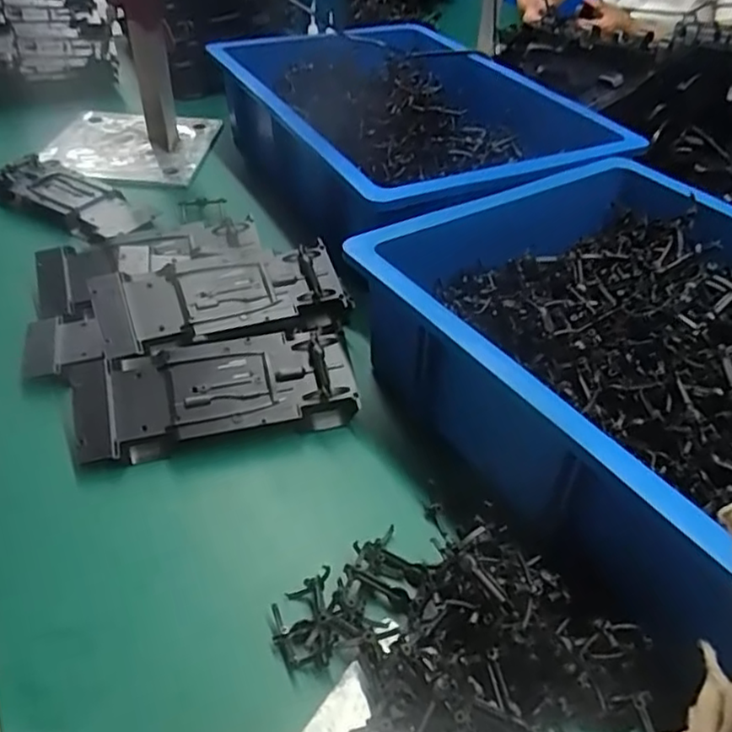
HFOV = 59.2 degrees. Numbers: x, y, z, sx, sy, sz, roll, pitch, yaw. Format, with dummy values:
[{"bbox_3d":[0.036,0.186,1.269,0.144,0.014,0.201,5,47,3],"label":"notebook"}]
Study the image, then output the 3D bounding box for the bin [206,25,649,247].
[{"bbox_3d":[0.034,-0.276,0.748,0.304,0.108,0.469,-14,44,-19],"label":"bin"}]

